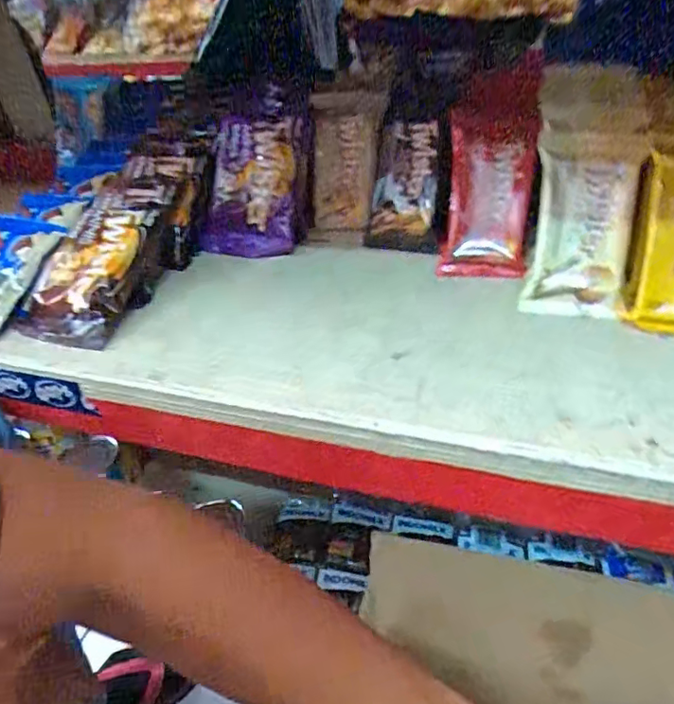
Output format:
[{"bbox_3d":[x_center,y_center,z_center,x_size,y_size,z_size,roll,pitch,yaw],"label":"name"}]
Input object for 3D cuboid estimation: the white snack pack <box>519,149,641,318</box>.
[{"bbox_3d":[0.190,-0.091,0.417,0.069,0.123,0.029,9,9,15],"label":"white snack pack"}]

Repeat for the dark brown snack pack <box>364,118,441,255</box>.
[{"bbox_3d":[0.063,-0.156,0.506,0.068,0.120,0.029,8,16,23],"label":"dark brown snack pack"}]

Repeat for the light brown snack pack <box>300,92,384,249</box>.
[{"bbox_3d":[0.006,-0.179,0.536,0.068,0.147,0.017,12,28,14],"label":"light brown snack pack"}]

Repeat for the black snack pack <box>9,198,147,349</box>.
[{"bbox_3d":[-0.225,-0.078,0.486,0.098,0.035,0.152,8,73,16],"label":"black snack pack"}]

